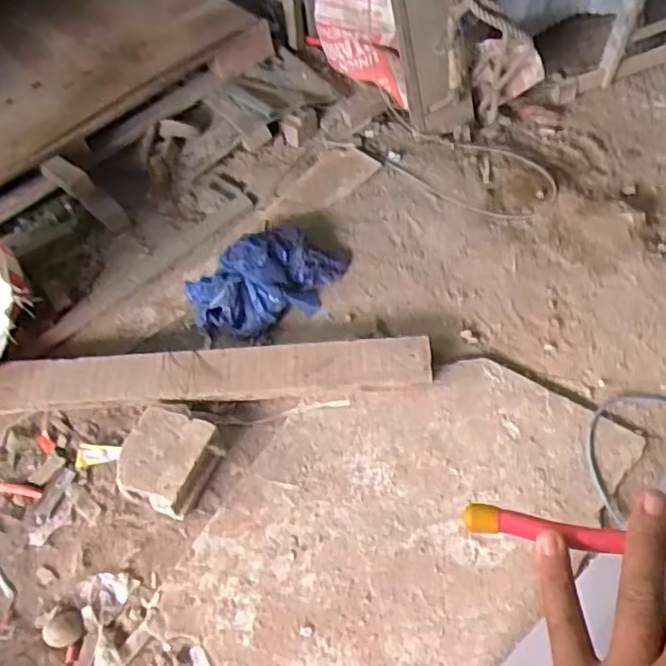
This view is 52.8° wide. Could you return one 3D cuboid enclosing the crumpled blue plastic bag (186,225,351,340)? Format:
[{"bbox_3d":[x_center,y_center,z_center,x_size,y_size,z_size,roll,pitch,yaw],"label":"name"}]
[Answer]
[{"bbox_3d":[-0.164,-0.143,1.711,0.409,0.117,0.225,-19,57,-10],"label":"crumpled blue plastic bag"}]

